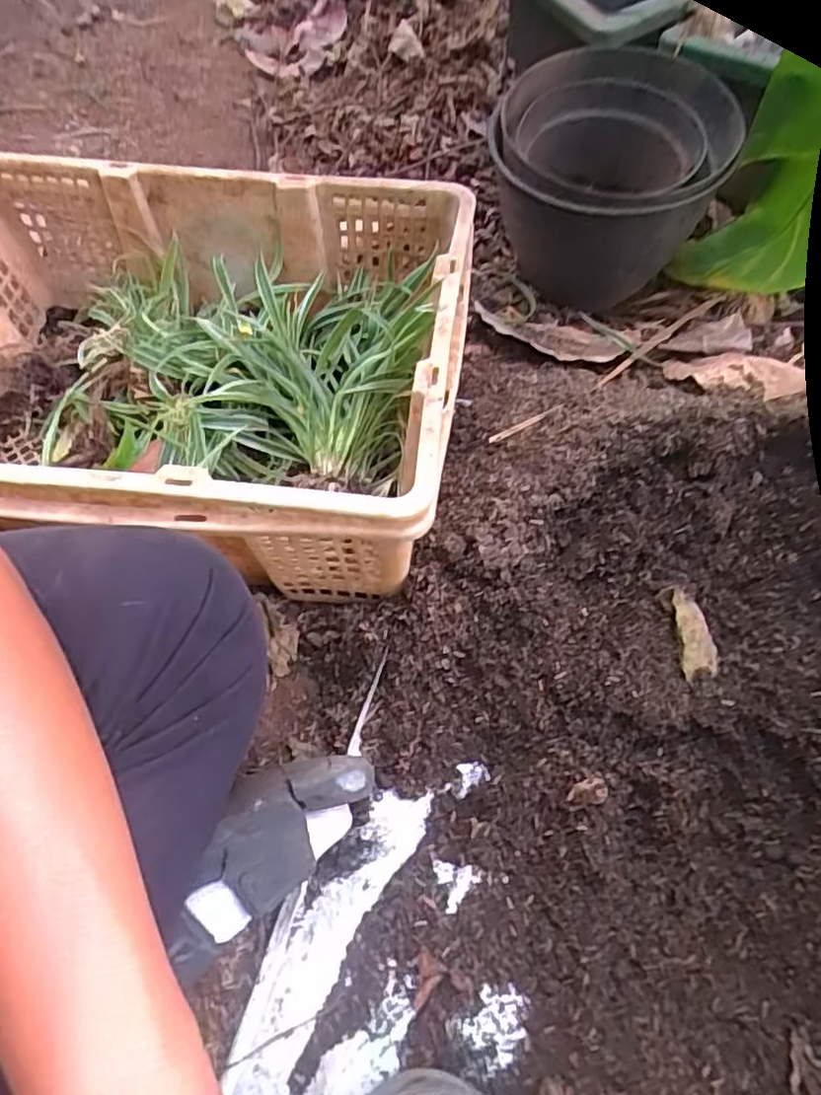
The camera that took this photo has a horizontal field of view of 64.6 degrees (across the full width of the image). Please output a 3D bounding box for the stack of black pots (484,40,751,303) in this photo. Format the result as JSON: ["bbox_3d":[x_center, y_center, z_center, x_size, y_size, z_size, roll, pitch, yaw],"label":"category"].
[{"bbox_3d":[0.189,-0.360,0.681,0.194,0.178,0.209,-7,62,-3],"label":"stack of black pots"}]

